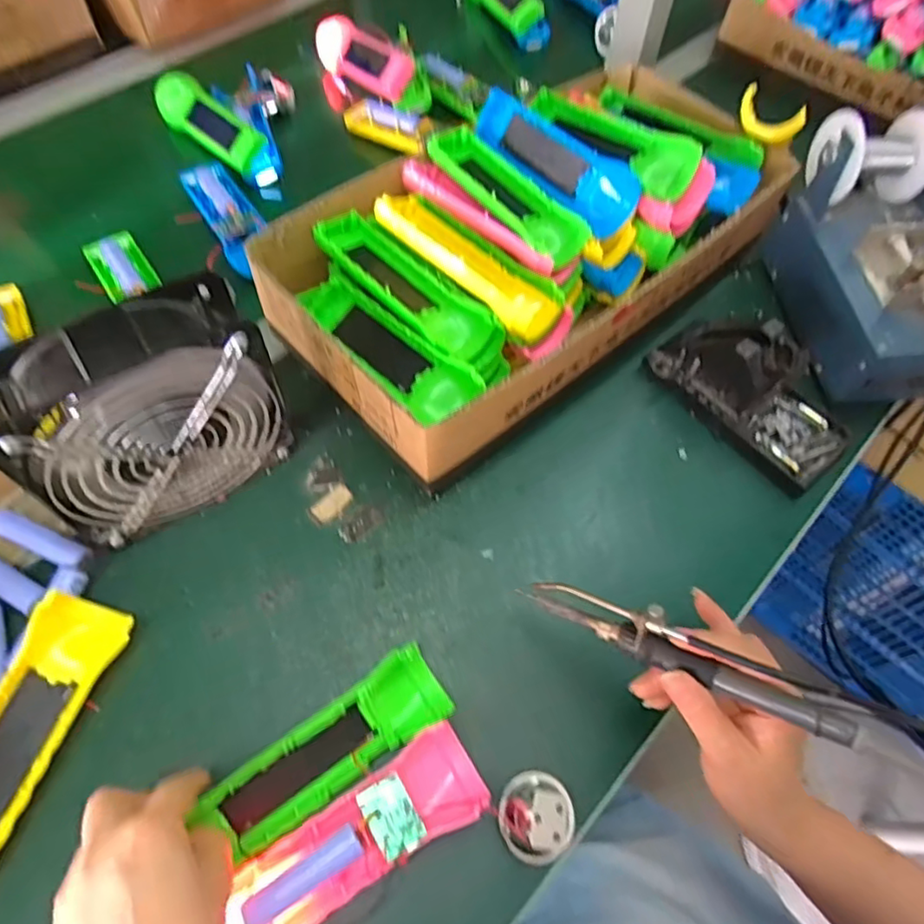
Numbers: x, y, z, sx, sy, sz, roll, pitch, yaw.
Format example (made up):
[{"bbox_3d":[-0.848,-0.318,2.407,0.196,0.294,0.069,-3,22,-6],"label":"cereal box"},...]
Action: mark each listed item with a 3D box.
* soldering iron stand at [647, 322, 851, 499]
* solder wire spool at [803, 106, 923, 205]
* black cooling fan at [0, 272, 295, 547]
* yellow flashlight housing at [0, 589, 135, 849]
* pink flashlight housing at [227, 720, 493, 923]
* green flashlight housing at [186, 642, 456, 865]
[{"bbox_3d":[0.231,-0.062,0.474,0.078,0.069,0.157,-35,68,-18],"label":"soldering iron stand"},{"bbox_3d":[0.336,-0.252,0.499,0.081,0.065,0.072,-4,62,-3],"label":"solder wire spool"},{"bbox_3d":[-0.191,-0.028,0.386,0.146,0.148,0.061,-32,67,-17],"label":"black cooling fan"},{"bbox_3d":[-0.254,0.156,0.354,0.049,0.025,0.157,26,66,-12],"label":"yellow flashlight housing"},{"bbox_3d":[-0.059,0.208,0.333,0.152,0.029,0.049,-29,66,-19],"label":"pink flashlight housing"},{"bbox_3d":[-0.072,0.165,0.351,0.140,0.039,0.041,-31,67,-20],"label":"green flashlight housing"}]

